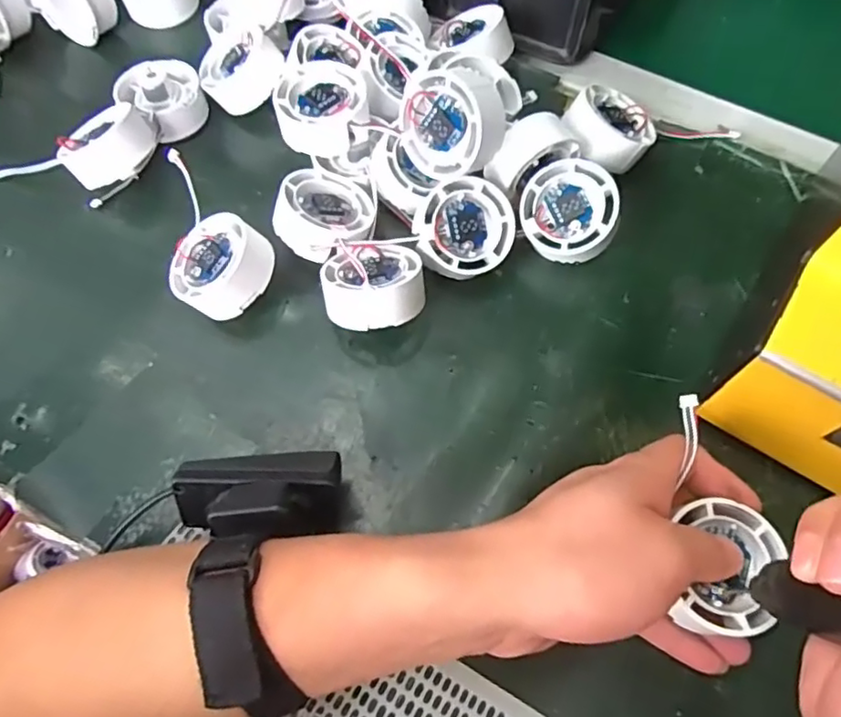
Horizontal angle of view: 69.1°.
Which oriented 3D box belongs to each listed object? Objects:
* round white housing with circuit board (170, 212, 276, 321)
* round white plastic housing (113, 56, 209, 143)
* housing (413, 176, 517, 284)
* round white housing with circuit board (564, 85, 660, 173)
[{"bbox_3d":[-0.110,-0.050,0.342,0.052,0.026,0.053,-8,66,19],"label":"round white housing with circuit board"},{"bbox_3d":[-0.169,-0.176,0.409,0.053,0.034,0.043,-41,71,-16],"label":"round white plastic housing"},{"bbox_3d":[0.025,-0.074,0.352,0.053,0.026,0.053,0,93,-7],"label":"housing"},{"bbox_3d":[0.117,-0.142,0.382,0.052,0.025,0.055,10,59,-16],"label":"round white housing with circuit board"}]

